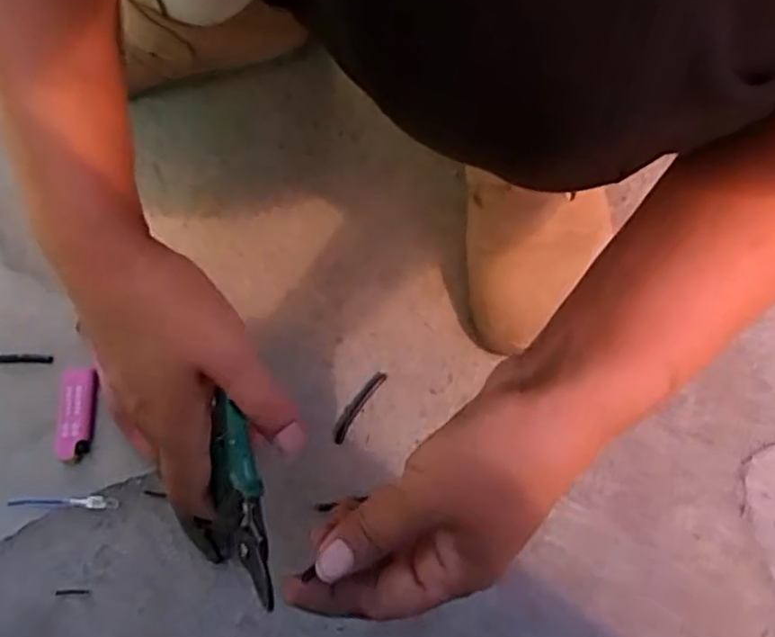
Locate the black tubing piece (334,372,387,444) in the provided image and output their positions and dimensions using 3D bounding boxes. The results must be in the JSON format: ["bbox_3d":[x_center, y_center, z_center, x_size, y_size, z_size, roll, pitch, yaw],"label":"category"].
[{"bbox_3d":[-0.019,0.060,0.482,0.008,0.004,0.057,31,71,13],"label":"black tubing piece"}]

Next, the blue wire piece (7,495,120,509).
[{"bbox_3d":[-0.212,0.119,0.464,0.071,0.004,0.008,1,67,2],"label":"blue wire piece"}]

